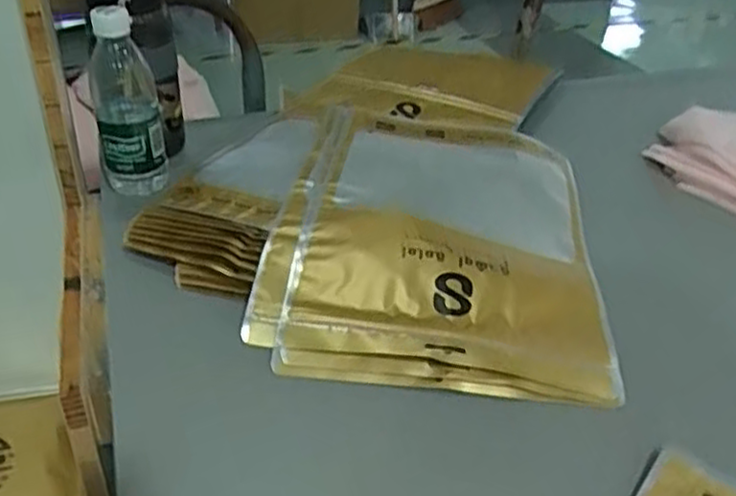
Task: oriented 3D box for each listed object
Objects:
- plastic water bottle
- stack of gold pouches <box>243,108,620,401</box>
[{"bbox_3d":[-0.230,-0.136,0.701,0.060,0.176,0.053,-9,36,-16],"label":"plastic water bottle"},{"bbox_3d":[0.063,-0.025,0.662,0.270,0.052,0.370,4,35,7],"label":"stack of gold pouches"}]

